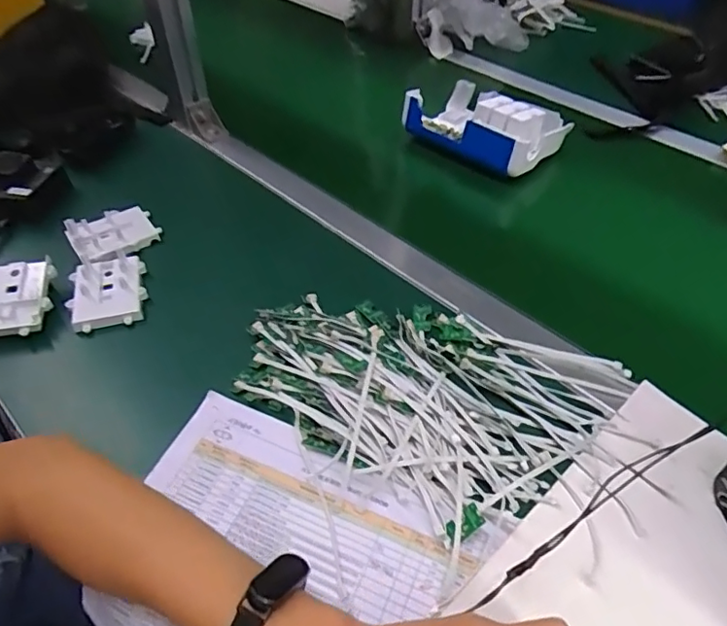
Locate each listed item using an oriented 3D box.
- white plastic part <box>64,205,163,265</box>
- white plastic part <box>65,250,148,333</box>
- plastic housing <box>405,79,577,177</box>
[{"bbox_3d":[-0.268,-0.088,0.592,0.086,0.032,0.064,-37,56,-26],"label":"white plastic part"},{"bbox_3d":[-0.248,-0.023,0.541,0.067,0.019,0.087,-13,48,-11],"label":"white plastic part"},{"bbox_3d":[0.163,-0.255,0.737,0.180,0.059,0.137,36,57,29],"label":"plastic housing"}]

